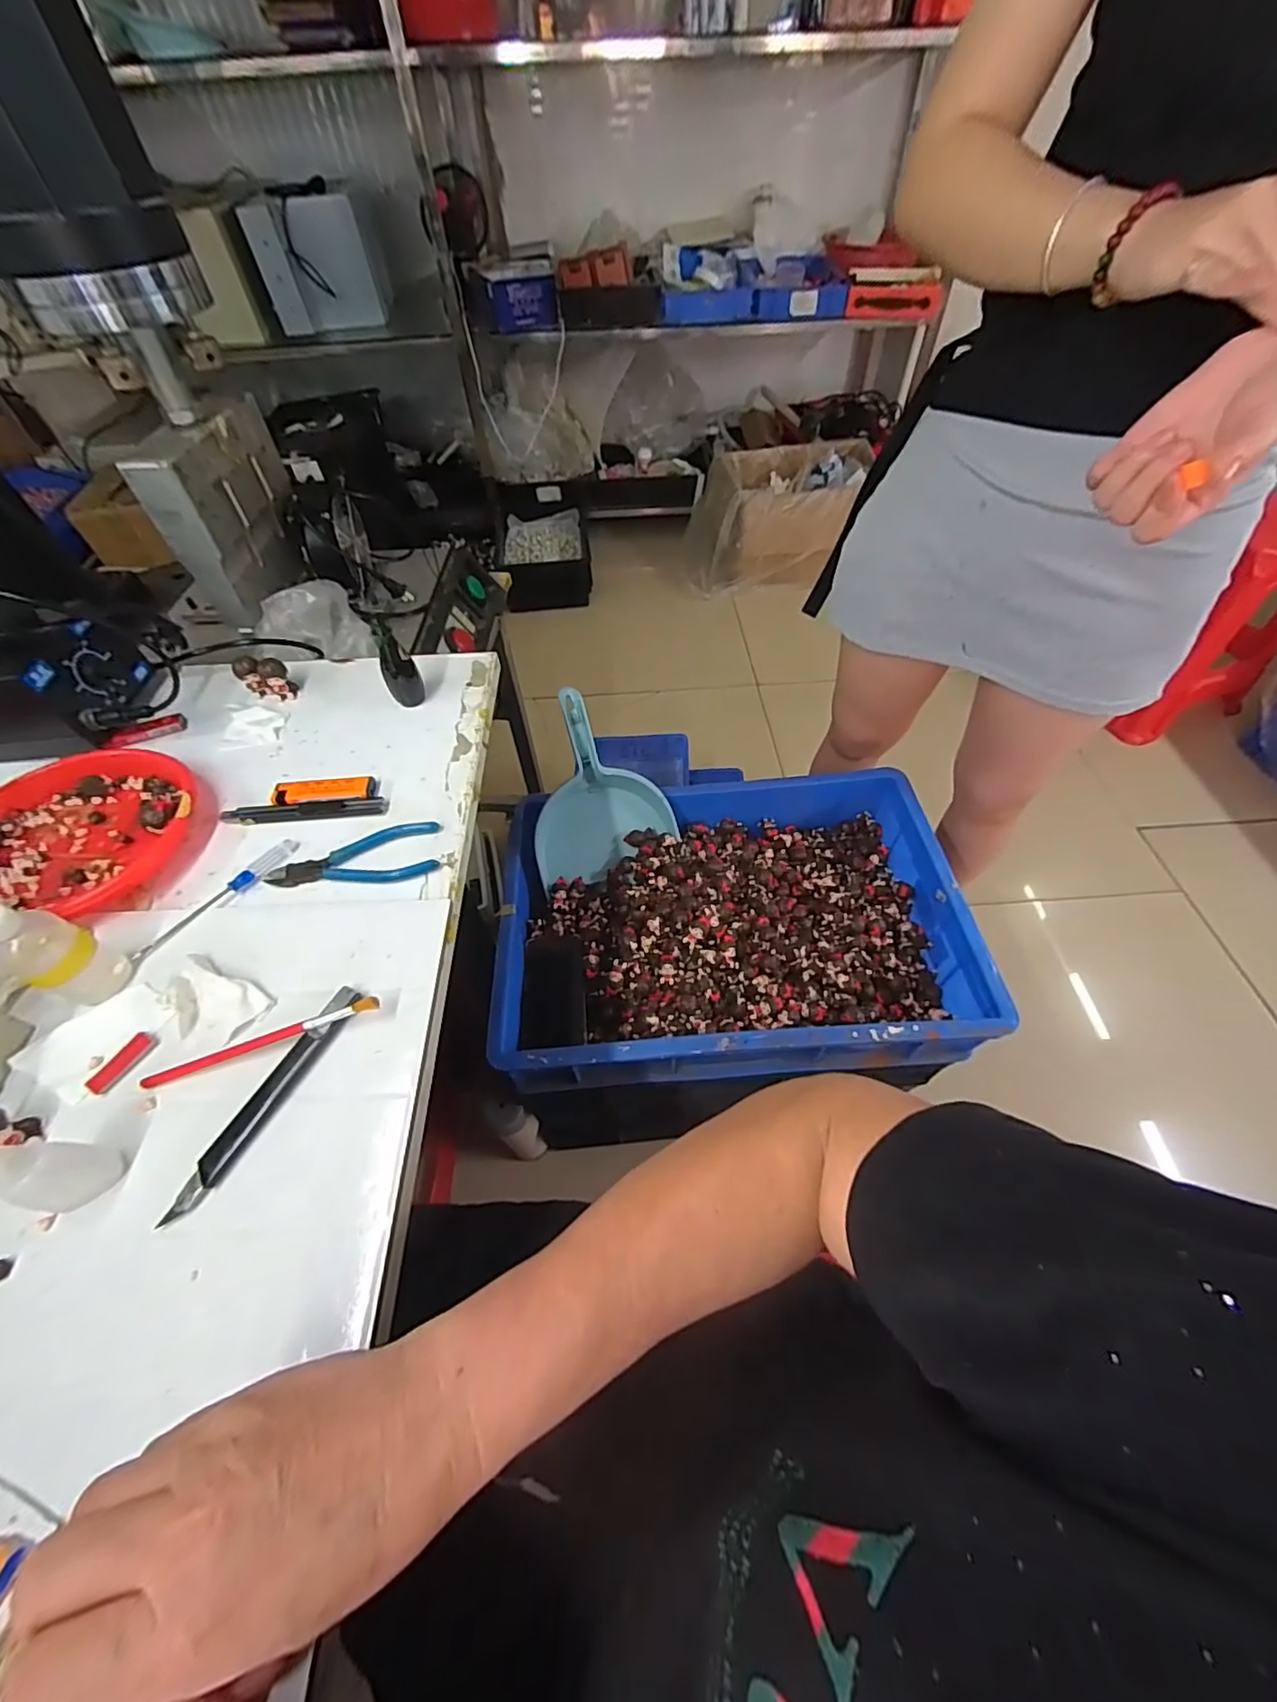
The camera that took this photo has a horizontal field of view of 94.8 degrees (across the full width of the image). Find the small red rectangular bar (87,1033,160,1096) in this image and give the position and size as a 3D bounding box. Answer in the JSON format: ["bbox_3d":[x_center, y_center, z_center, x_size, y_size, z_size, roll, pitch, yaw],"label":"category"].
[{"bbox_3d":[-0.321,0.132,0.365,0.015,0.004,0.040,27,58,20],"label":"small red rectangular bar"}]

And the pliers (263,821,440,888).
[{"bbox_3d":[-0.222,0.003,0.463,0.126,0.013,0.049,-4,53,-1],"label":"pliers"}]

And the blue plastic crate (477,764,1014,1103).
[{"bbox_3d":[0.115,0.078,0.821,0.588,0.117,0.436,-3,53,-1],"label":"blue plastic crate"}]

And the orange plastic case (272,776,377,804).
[{"bbox_3d":[-0.265,-0.051,0.494,0.083,0.010,0.022,-6,53,-3],"label":"orange plastic case"}]

